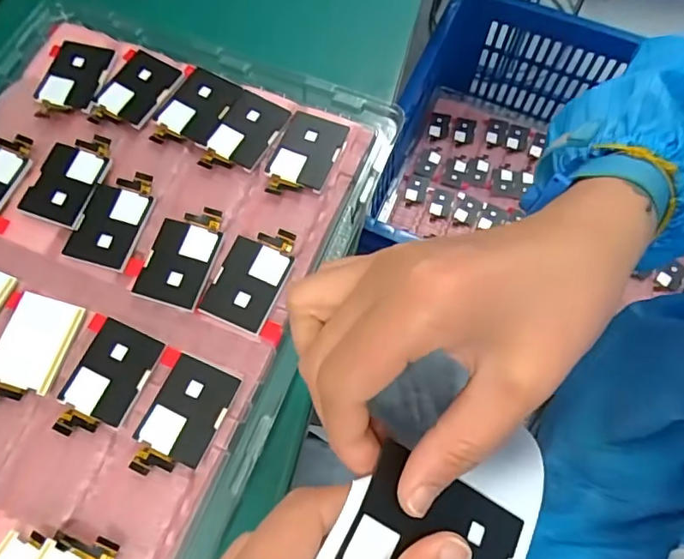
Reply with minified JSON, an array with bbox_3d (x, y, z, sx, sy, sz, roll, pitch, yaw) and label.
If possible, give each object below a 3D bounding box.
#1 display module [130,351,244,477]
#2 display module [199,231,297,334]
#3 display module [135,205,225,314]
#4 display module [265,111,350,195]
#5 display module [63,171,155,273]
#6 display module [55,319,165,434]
[{"bbox_3d":[-0.077,0.067,0.257,0.035,0.004,0.056,22,72,10],"label":"display module"},{"bbox_3d":[-0.049,-0.003,0.284,0.035,0.004,0.057,21,71,7],"label":"display module"},{"bbox_3d":[-0.087,-0.015,0.289,0.034,0.004,0.059,14,69,5],"label":"display module"},{"bbox_3d":[-0.022,-0.072,0.311,0.037,0.004,0.056,23,72,9],"label":"display module"},{"bbox_3d":[-0.128,-0.035,0.295,0.034,0.004,0.057,15,69,5],"label":"display module"},{"bbox_3d":[-0.117,0.051,0.265,0.034,0.006,0.056,23,70,8],"label":"display module"}]

